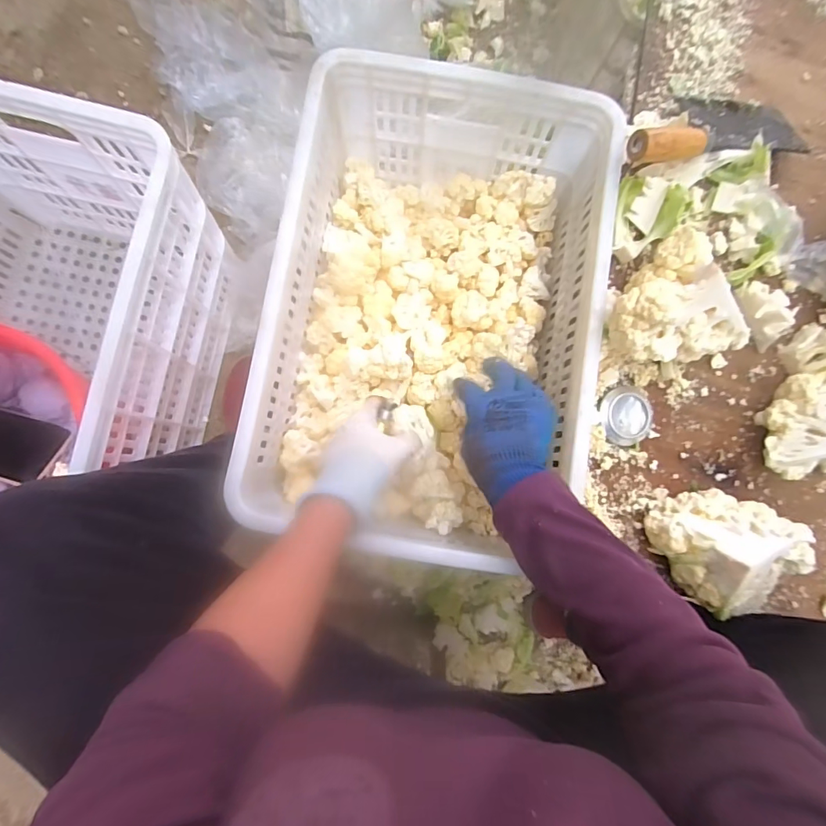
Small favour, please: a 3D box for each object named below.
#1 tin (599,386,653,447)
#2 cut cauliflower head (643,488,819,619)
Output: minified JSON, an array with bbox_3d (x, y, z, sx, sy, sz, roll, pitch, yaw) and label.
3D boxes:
[{"bbox_3d":[0.234,0.003,0.492,0.061,0.016,0.062,1,84,-6],"label":"tin"},{"bbox_3d":[0.312,0.141,0.456,0.137,0.087,0.121,11,83,-5],"label":"cut cauliflower head"}]

